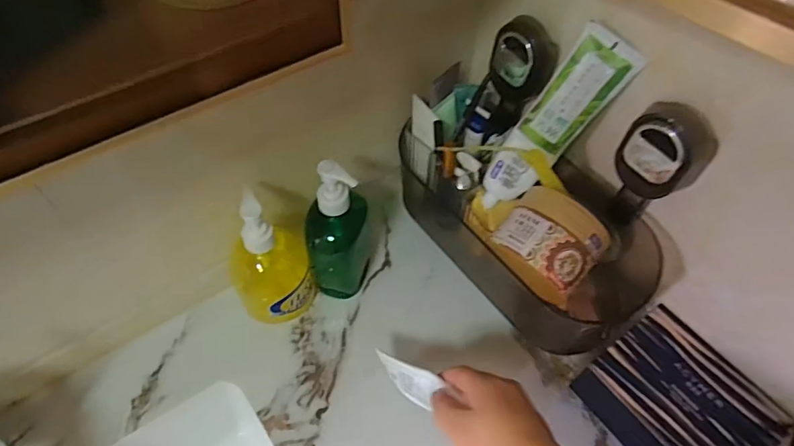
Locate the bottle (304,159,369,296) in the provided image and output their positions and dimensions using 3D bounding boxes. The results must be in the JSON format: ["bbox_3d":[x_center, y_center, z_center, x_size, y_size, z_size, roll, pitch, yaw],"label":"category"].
[{"bbox_3d":[-0.066,0.014,0.524,0.070,0.188,0.050,-4,53,-4],"label":"bottle"}]

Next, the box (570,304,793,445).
[{"bbox_3d":[0.273,0.181,0.484,0.120,0.064,0.155,-30,59,-21],"label":"box"}]

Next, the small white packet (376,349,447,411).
[{"bbox_3d":[0.006,0.149,0.479,0.068,0.031,0.007,20,10,32],"label":"small white packet"}]

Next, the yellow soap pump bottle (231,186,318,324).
[{"bbox_3d":[-0.131,0.039,0.512,0.080,0.164,0.073,1,53,-1],"label":"yellow soap pump bottle"}]

